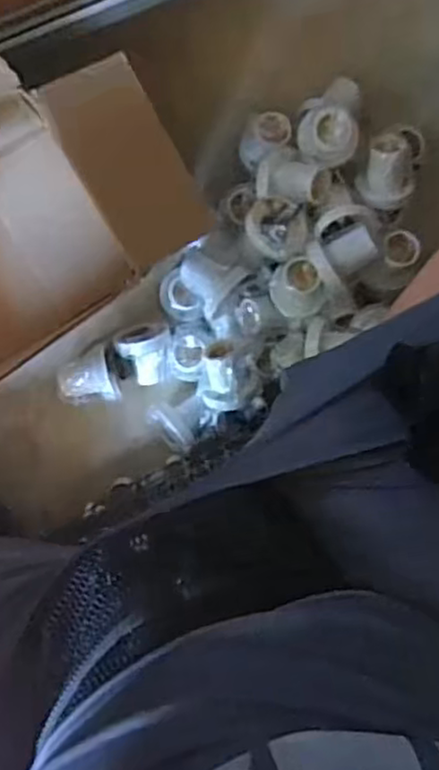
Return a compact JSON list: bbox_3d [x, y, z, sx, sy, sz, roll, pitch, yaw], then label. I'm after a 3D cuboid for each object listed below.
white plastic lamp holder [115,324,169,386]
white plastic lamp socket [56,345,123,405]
[{"bbox_3d":[-0.077,-0.029,0.719,0.051,0.046,0.059,-7,99,-3],"label":"white plastic lamp holder"},{"bbox_3d":[-0.135,-0.008,0.719,0.061,0.046,0.051,-15,99,-2],"label":"white plastic lamp socket"}]

